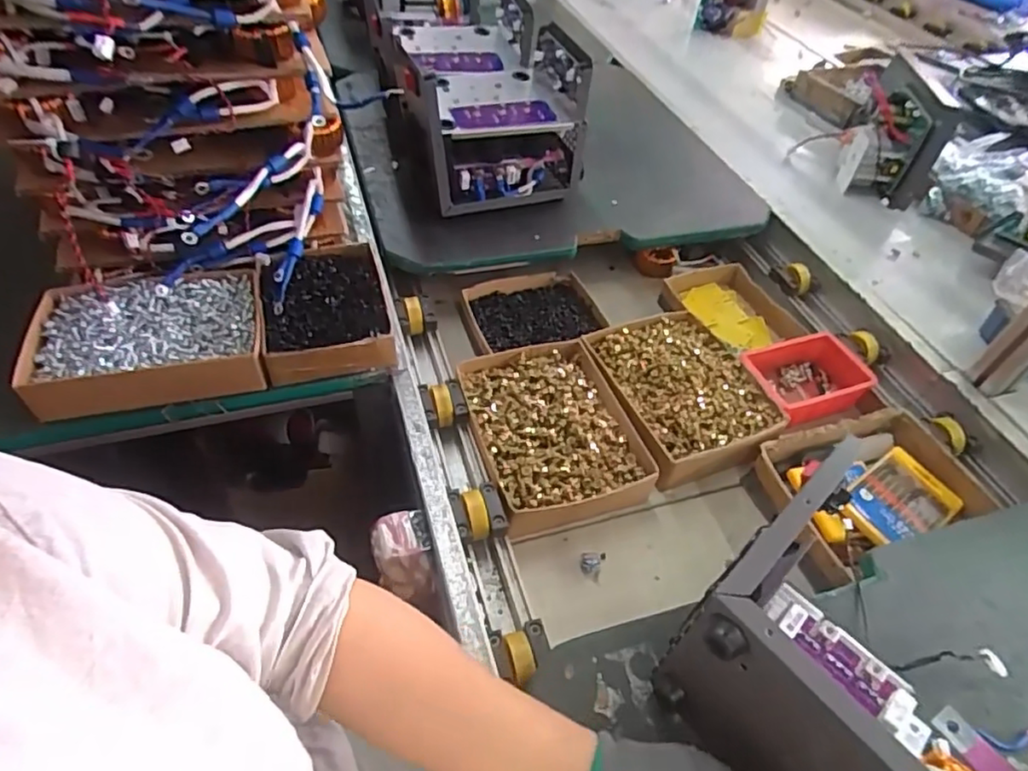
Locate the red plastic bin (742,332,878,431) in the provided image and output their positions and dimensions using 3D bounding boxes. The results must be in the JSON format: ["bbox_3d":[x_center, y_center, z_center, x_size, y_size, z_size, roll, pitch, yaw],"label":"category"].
[{"bbox_3d":[0.364,-0.004,0.765,0.151,0.053,0.108,-13,51,-16],"label":"red plastic bin"}]

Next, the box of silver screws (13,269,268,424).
[{"bbox_3d":[-0.374,-0.045,0.622,0.215,0.050,0.150,-13,51,-17],"label":"box of silver screws"}]

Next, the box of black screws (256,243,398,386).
[{"bbox_3d":[-0.211,-0.088,0.676,0.129,0.048,0.177,-10,50,-14],"label":"box of black screws"}]

